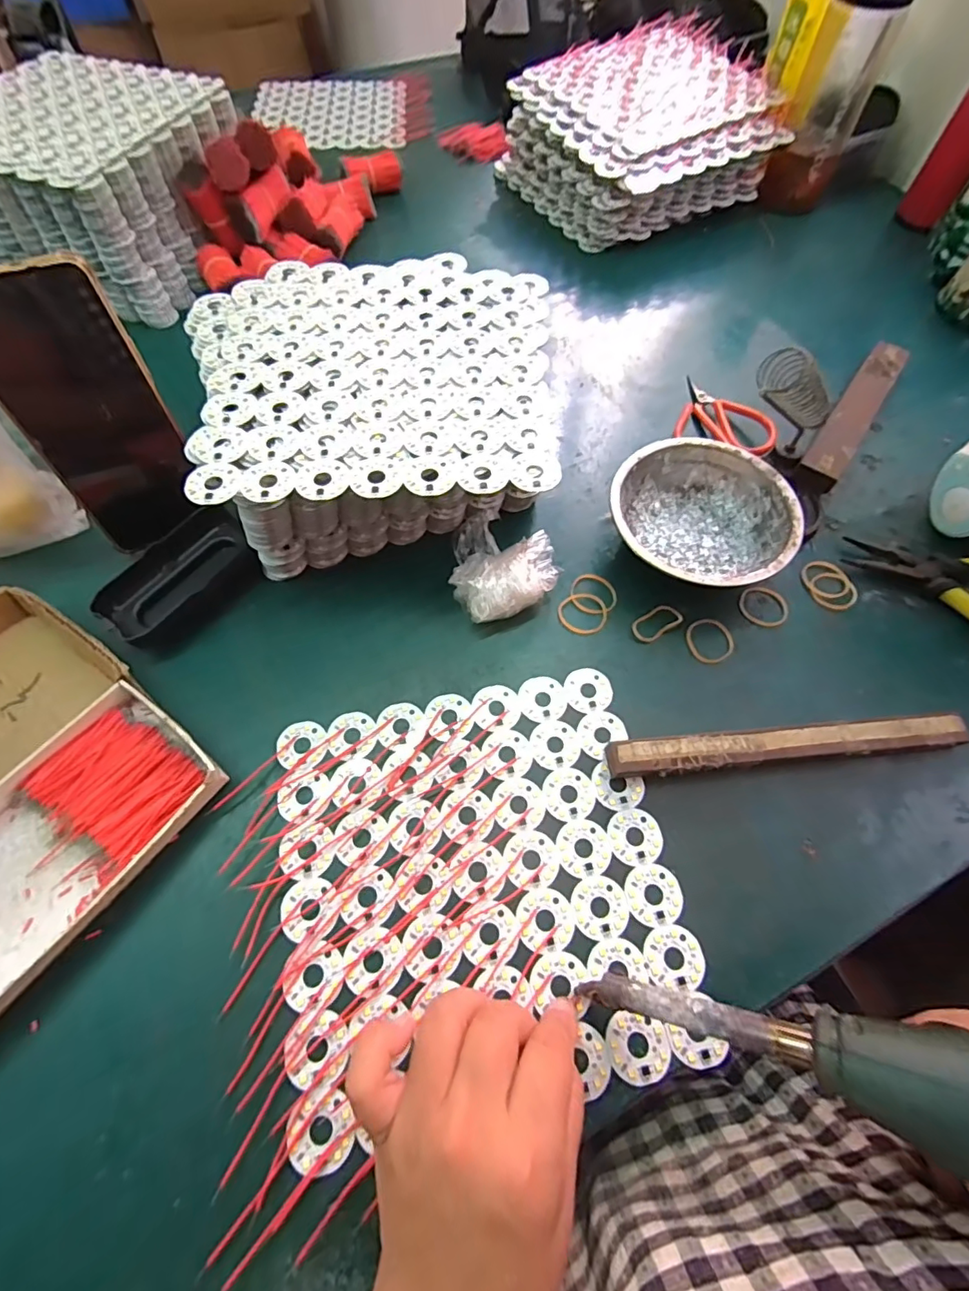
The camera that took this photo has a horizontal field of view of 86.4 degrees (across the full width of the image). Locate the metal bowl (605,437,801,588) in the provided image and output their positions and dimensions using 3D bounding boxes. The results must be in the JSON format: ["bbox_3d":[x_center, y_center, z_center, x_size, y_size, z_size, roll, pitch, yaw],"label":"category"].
[{"bbox_3d":[0.155,-0.087,0.374,0.124,0.048,0.122,0,64,-1],"label":"metal bowl"}]

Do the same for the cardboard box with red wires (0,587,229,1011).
[{"bbox_3d":[-0.288,0.082,0.293,0.213,0.026,0.194,35,68,15],"label":"cardboard box with red wires"}]

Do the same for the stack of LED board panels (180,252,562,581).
[{"bbox_3d":[-0.081,-0.168,0.383,0.251,0.093,0.230,-3,63,-2],"label":"stack of LED board panels"}]

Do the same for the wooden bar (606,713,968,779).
[{"bbox_3d":[0.180,0.060,0.310,0.211,0.020,0.020,-4,64,-3],"label":"wooden bar"}]

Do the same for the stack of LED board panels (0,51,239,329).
[{"bbox_3d":[-0.383,-0.460,0.520,0.219,0.117,0.220,17,64,8],"label":"stack of LED board panels"}]

